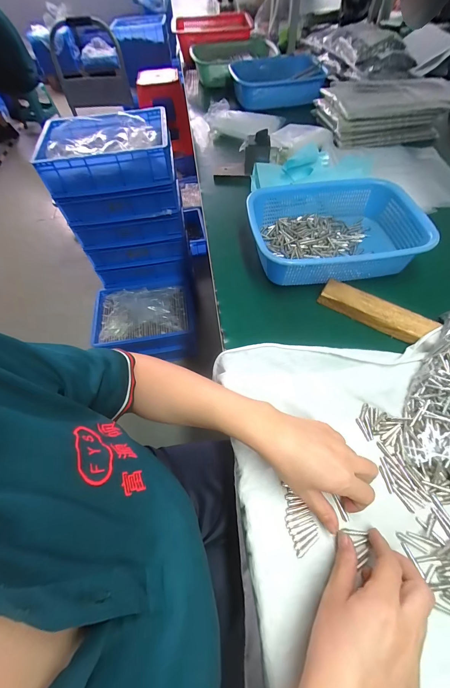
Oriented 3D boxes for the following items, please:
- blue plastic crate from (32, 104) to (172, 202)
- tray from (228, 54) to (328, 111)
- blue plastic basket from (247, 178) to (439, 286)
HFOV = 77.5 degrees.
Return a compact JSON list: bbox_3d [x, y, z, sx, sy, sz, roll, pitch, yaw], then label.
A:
[{"bbox_3d":[-0.386,-0.642,0.936,0.401,0.117,0.285,-10,58,-2],"label":"blue plastic crate"},{"bbox_3d":[0.146,-0.816,0.879,0.266,0.080,0.183,-15,58,-5],"label":"tray"},{"bbox_3d":[0.187,-0.197,0.495,0.276,0.068,0.201,-7,58,0],"label":"blue plastic basket"}]

